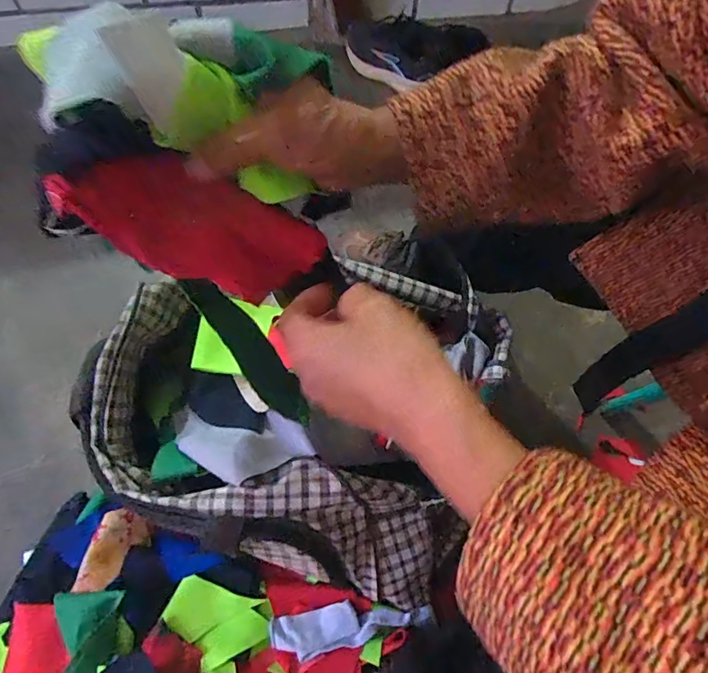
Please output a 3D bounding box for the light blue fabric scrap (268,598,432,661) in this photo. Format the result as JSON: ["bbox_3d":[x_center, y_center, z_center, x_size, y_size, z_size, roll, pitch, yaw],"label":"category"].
[{"bbox_3d":[-0.001,0.317,0.535,0.178,0.015,0.043,-9,64,-8],"label":"light blue fabric scrap"}]

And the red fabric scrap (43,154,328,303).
[{"bbox_3d":[-0.087,-0.061,0.281,0.064,0.151,0.009,-57,46,15],"label":"red fabric scrap"}]

